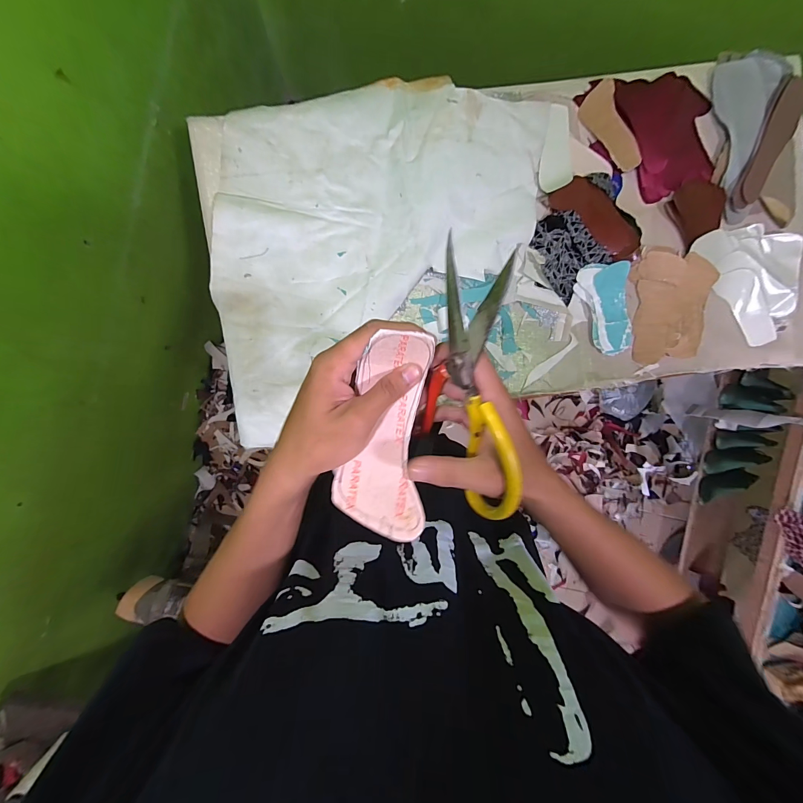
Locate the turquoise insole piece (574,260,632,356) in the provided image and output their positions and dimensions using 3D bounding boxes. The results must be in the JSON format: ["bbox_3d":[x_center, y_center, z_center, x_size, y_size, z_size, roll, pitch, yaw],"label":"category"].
[{"bbox_3d":[0.403,-0.182,0.686,0.090,0.028,0.173,-10,92,-4],"label":"turquoise insole piece"}]

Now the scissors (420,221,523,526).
[{"bbox_3d":[0.048,-0.006,0.270,0.051,0.103,0.197,-6,112,-4],"label":"scissors"}]

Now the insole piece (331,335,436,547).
[{"bbox_3d":[-0.013,0.023,0.257,0.064,0.036,0.141,6,94,-4],"label":"insole piece"}]

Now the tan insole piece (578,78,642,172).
[{"bbox_3d":[0.414,-0.533,0.680,0.068,0.030,0.167,-31,94,-2],"label":"tan insole piece"}]

